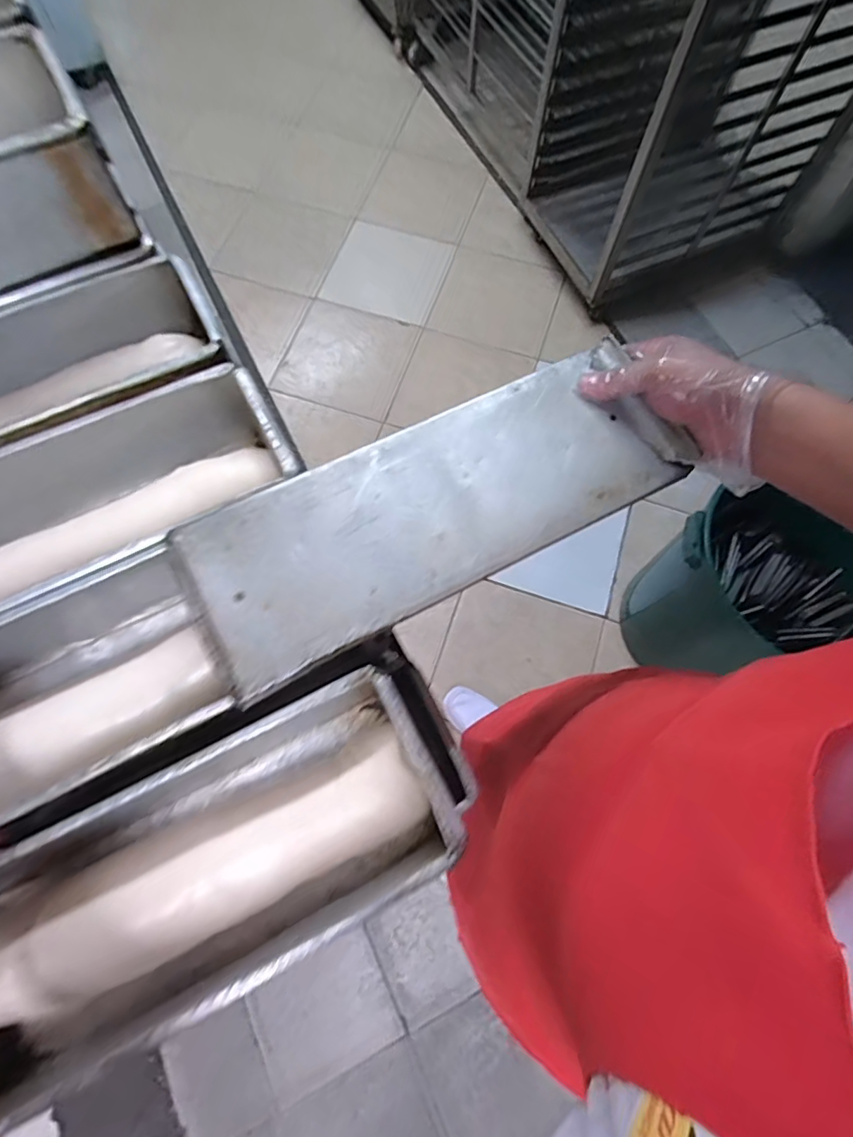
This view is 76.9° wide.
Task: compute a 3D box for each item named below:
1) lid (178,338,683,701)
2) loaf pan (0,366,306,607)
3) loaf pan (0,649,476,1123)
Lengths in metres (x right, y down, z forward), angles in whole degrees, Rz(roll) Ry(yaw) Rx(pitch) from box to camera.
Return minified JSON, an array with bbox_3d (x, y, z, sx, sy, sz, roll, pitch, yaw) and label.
[{"bbox_3d":[0.009,-0.049,0.395,0.360,0.009,0.136,-25,71,-11],"label":"lid"},{"bbox_3d":[-0.283,-0.034,0.437,0.354,0.090,0.145,-29,73,-10],"label":"loaf pan"},{"bbox_3d":[-0.140,0.199,0.359,0.350,0.105,0.136,-25,72,-9],"label":"loaf pan"}]

